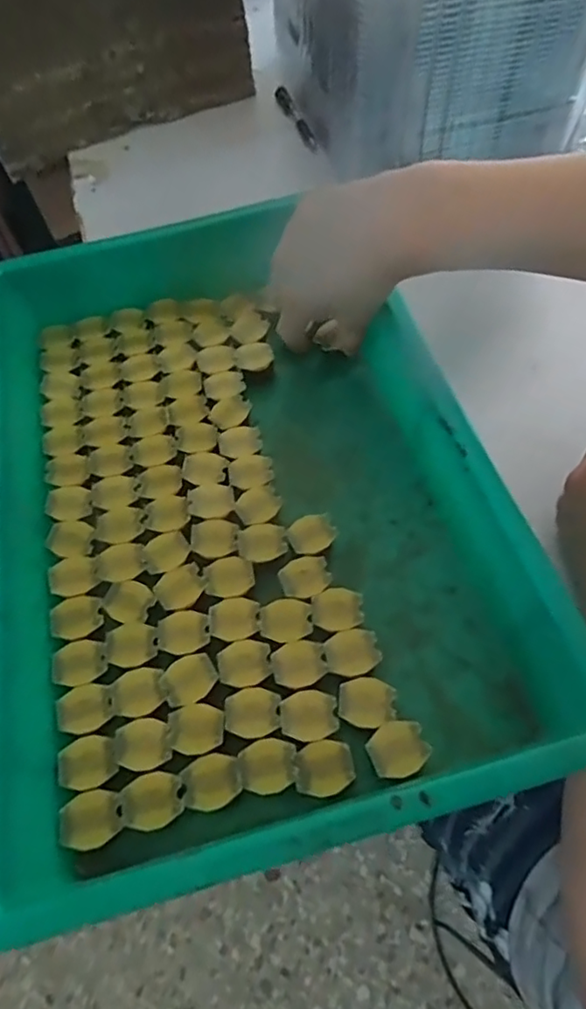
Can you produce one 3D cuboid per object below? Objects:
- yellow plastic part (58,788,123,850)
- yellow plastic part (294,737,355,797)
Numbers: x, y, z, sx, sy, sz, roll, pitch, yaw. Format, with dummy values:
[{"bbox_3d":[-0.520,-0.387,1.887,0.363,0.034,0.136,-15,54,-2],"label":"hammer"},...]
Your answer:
[{"bbox_3d":[-0.102,0.157,0.283,0.029,0.004,0.025,-18,61,-4],"label":"yellow plastic part"},{"bbox_3d":[0.016,0.134,0.288,0.029,0.005,0.025,-14,61,-1],"label":"yellow plastic part"}]

